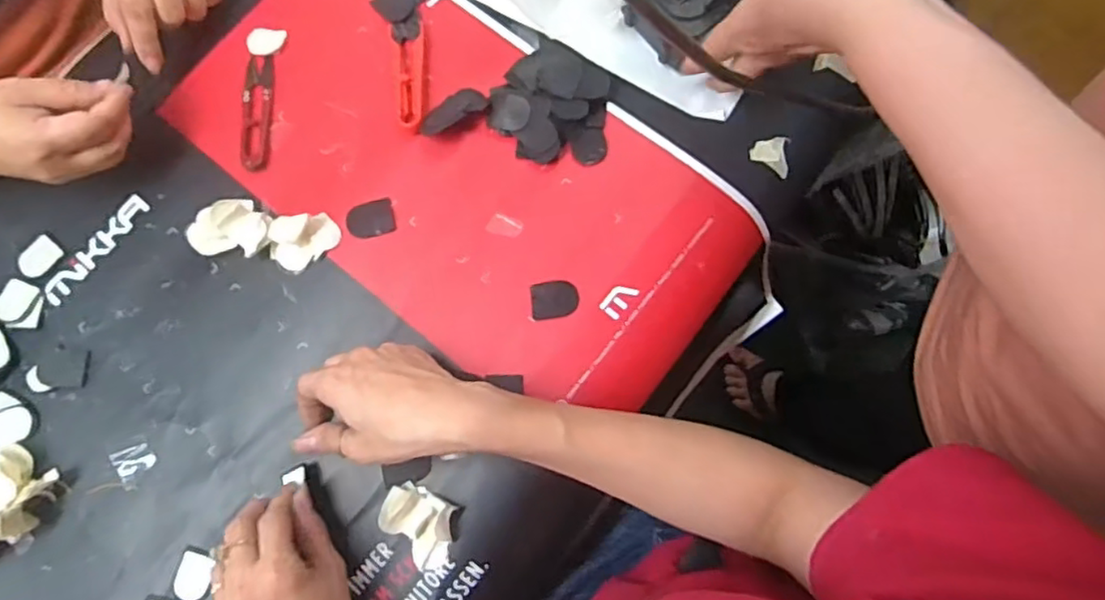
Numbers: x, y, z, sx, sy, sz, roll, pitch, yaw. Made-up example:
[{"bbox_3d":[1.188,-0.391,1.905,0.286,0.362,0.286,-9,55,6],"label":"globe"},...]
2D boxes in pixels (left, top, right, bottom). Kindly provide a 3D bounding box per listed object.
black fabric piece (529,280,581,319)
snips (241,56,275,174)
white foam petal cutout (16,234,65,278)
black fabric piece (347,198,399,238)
[{"bbox_3d":[0.002,-0.001,0.479,0.035,0.004,0.027,-8,78,0],"label":"black fabric piece"},{"bbox_3d":[-0.236,-0.150,0.524,0.023,0.007,0.099,-2,79,1],"label":"snips"},{"bbox_3d":[-0.396,-0.033,0.504,0.024,0.004,0.031,34,82,8],"label":"white foam petal cutout"},{"bbox_3d":[-0.138,-0.062,0.498,0.036,0.004,0.027,-11,78,0],"label":"black fabric piece"}]

